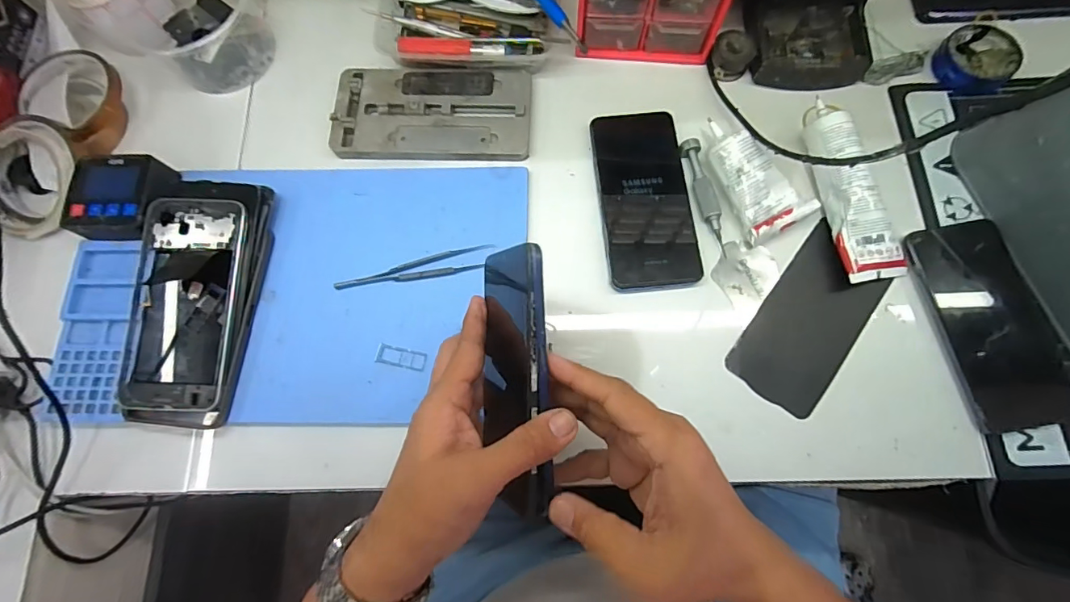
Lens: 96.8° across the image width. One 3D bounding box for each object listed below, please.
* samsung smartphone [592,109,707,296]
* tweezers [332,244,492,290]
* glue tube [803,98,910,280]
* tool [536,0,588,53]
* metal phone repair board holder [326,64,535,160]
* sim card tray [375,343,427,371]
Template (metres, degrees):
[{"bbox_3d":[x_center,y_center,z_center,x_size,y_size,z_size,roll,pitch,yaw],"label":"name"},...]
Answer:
[{"bbox_3d":[0.094,-0.090,0.406,0.075,0.012,0.162,-5,75,0],"label":"samsung smartphone"},{"bbox_3d":[-0.099,-0.027,0.393,0.128,0.005,0.021,-10,75,-1],"label":"tweezers"},{"bbox_3d":[0.263,-0.093,0.390,0.047,0.035,0.152,-7,75,-1],"label":"glue tube"},{"bbox_3d":[0.005,-0.274,0.423,0.016,0.007,0.129,-33,77,-7],"label":"tool"},{"bbox_3d":[-0.093,-0.174,0.436,0.176,0.012,0.094,1,75,1],"label":"metal phone repair board holder"},{"bbox_3d":[-0.106,0.045,0.376,0.040,0.004,0.015,11,76,4],"label":"sim card tray"}]

